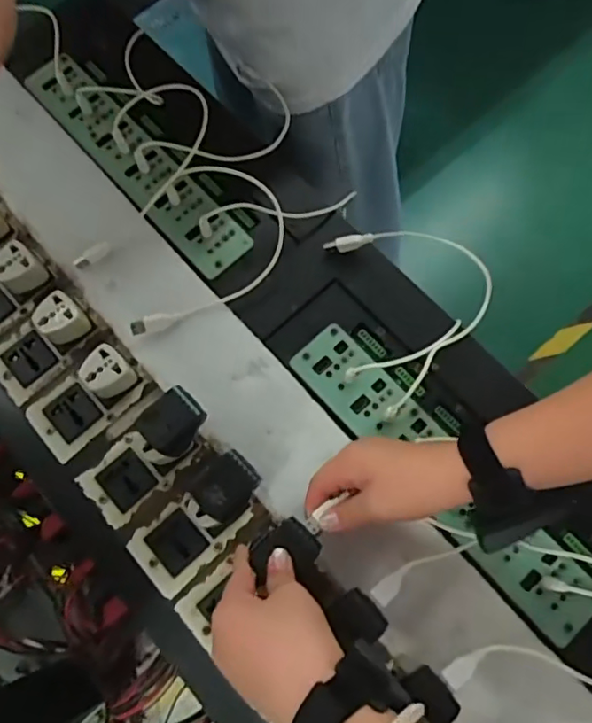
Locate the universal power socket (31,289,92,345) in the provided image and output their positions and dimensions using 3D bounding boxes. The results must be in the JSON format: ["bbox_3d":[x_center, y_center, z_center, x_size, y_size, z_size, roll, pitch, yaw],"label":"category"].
[{"bbox_3d":[-0.217,-0.038,0.526,0.038,0.033,0.041,43,79,13],"label":"universal power socket"}]

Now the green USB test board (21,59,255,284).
[{"bbox_3d":[-0.167,-0.213,0.588,0.061,0.027,0.313,-41,76,-10],"label":"green USB test board"}]

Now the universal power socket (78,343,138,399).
[{"bbox_3d":[-0.169,0.011,0.510,0.040,0.032,0.037,-42,77,-10],"label":"universal power socket"}]

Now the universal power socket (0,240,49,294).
[{"bbox_3d":[-0.266,-0.088,0.543,0.038,0.033,0.037,-41,76,-10],"label":"universal power socket"}]

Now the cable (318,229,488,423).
[{"bbox_3d":[0.113,-0.051,0.516,0.125,0.047,0.180,-17,73,0],"label":"cable"}]

